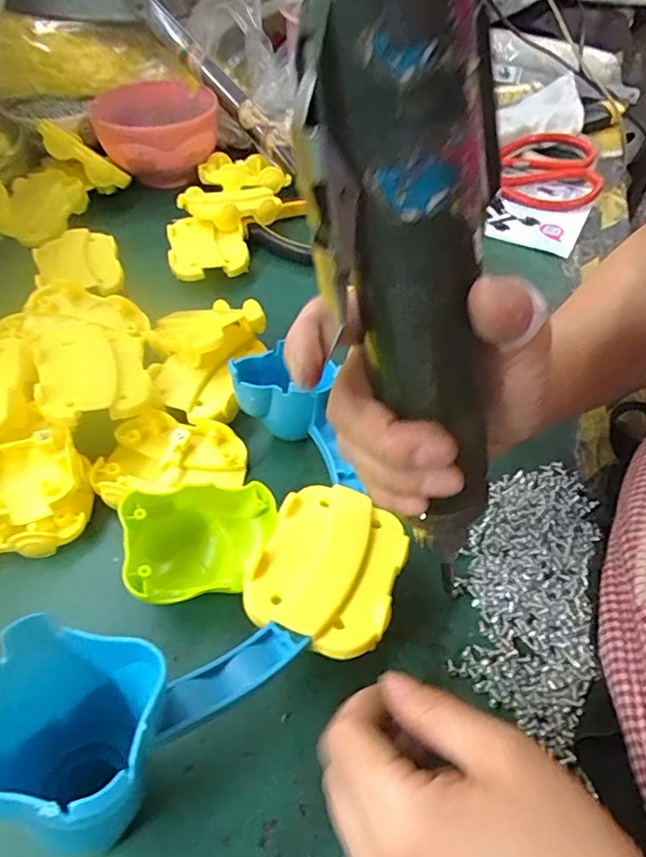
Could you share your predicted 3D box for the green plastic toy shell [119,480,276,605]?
[{"bbox_3d":[-0.060,0.056,0.283,0.074,0.042,0.054,-16,52,-13],"label":"green plastic toy shell"}]

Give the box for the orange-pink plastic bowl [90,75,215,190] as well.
[{"bbox_3d":[-0.160,-0.291,0.541,0.117,0.056,0.118,-17,52,-14],"label":"orange-pink plastic bowl"}]

